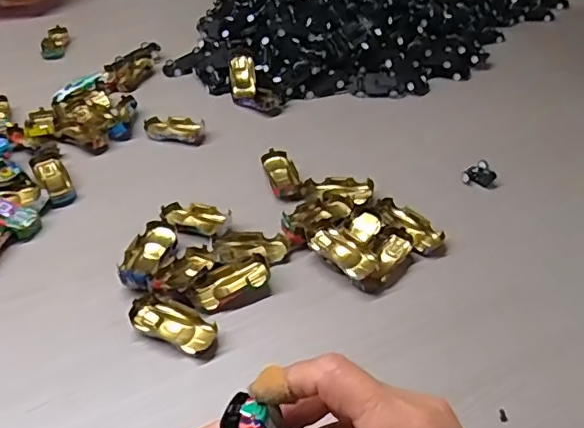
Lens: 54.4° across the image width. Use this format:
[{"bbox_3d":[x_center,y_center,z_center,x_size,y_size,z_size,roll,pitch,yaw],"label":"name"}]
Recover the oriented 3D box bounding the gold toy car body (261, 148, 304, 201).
[{"bbox_3d":[-0.009,-0.037,0.548,0.028,0.013,0.069,-10,43,-13],"label":"gold toy car body"}]

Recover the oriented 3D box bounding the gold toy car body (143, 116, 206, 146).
[{"bbox_3d":[-0.125,-0.089,0.605,0.068,0.015,0.036,9,42,8],"label":"gold toy car body"}]

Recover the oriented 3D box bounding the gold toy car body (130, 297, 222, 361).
[{"bbox_3d":[-0.083,0.080,0.411,0.066,0.014,0.028,19,45,18],"label":"gold toy car body"}]

